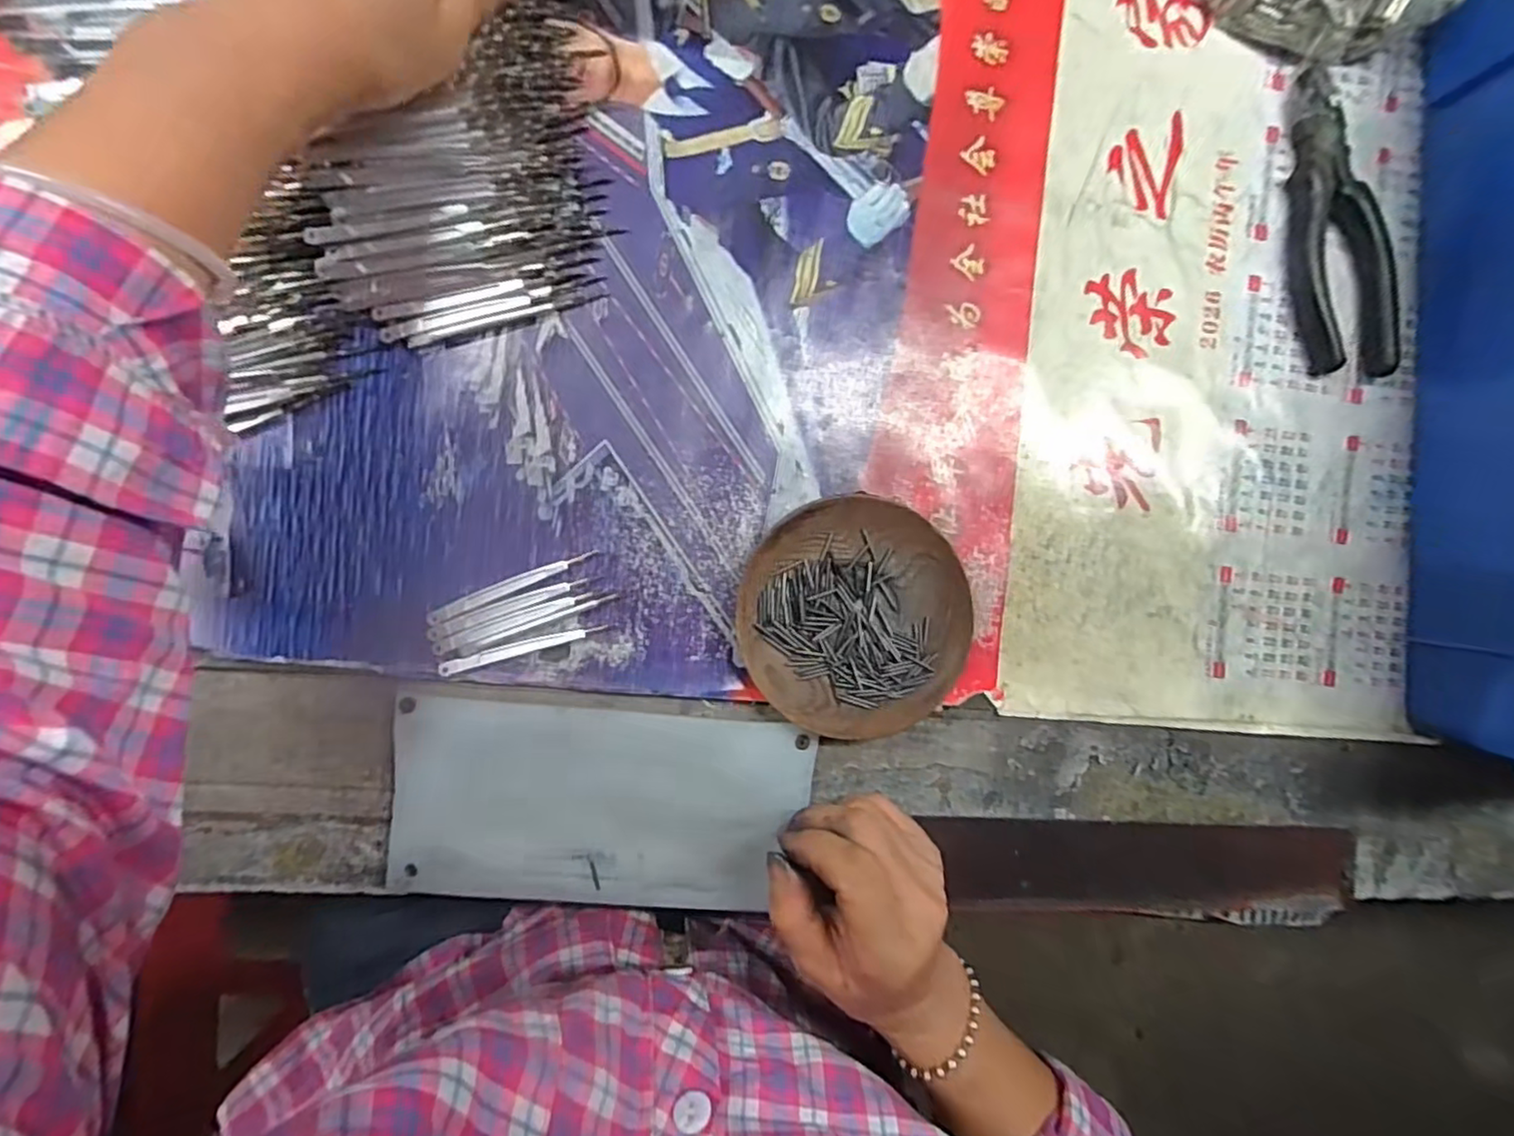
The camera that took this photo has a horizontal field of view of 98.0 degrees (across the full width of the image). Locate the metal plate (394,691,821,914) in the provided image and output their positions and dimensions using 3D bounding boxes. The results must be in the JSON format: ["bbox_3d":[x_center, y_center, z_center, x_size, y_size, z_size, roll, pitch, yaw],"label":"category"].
[{"bbox_3d":[-0.074,0.118,0.321,0.195,0.009,0.093,7,87,-9],"label":"metal plate"}]

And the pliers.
[{"bbox_3d":[0.320,-0.188,0.363,0.054,0.014,0.161,-13,94,-7],"label":"pliers"}]

